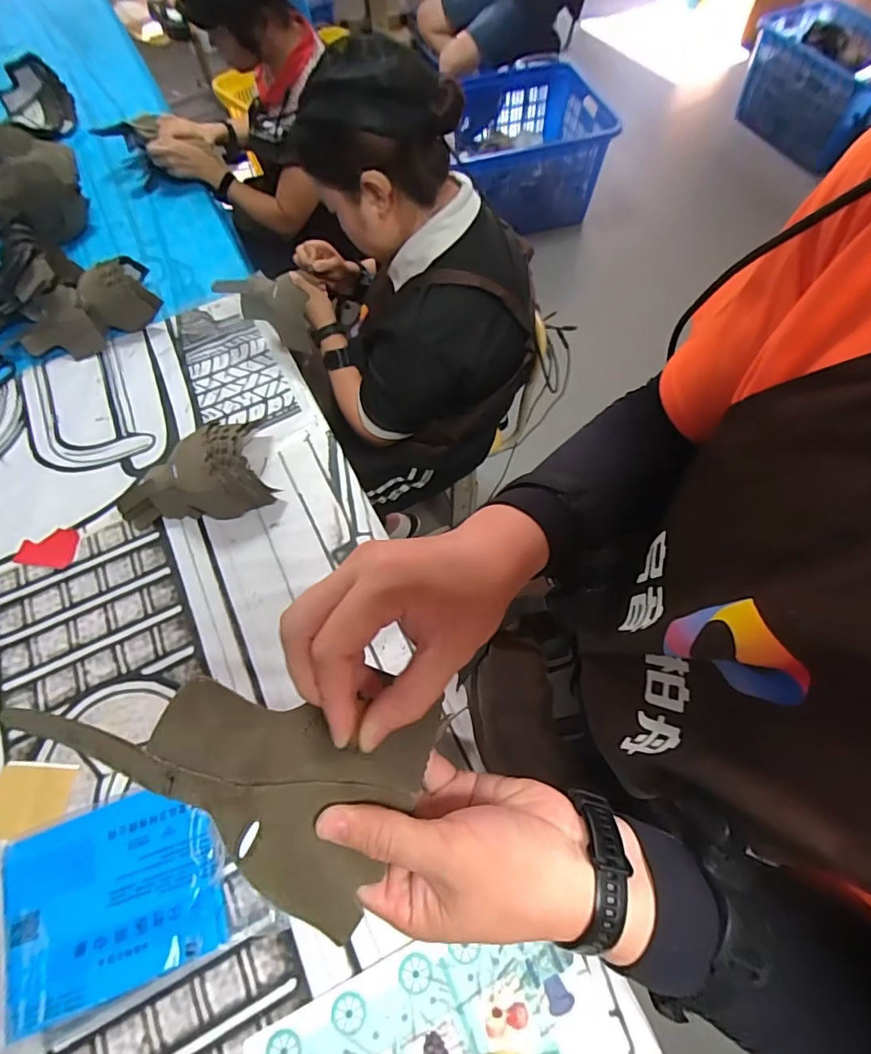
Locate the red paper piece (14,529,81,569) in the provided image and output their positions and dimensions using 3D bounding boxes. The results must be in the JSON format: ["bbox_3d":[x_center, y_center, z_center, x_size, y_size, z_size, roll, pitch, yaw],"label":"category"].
[{"bbox_3d":[-0.671,0.033,0.884,0.100,0.004,0.072,8,65,4],"label":"red paper piece"}]

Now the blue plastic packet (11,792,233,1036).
[{"bbox_3d":[-0.409,0.467,0.658,0.264,0.037,0.211,-20,66,-7],"label":"blue plastic packet"}]

